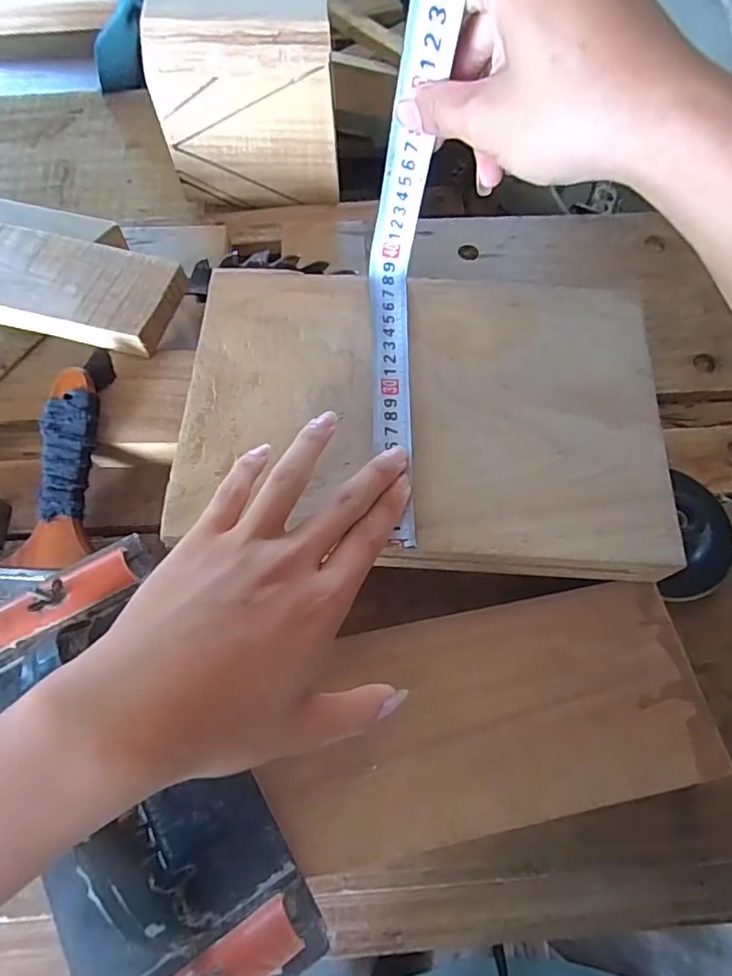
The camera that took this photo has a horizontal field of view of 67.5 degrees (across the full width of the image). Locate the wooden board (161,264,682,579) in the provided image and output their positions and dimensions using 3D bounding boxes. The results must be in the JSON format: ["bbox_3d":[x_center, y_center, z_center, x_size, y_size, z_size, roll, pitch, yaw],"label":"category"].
[{"bbox_3d":[0.033,-0.049,0.321,0.271,0.028,0.190,1,59,1],"label":"wooden board"}]

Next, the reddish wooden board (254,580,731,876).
[{"bbox_3d":[0.064,0.116,0.283,0.222,0.020,0.102,-10,67,-5],"label":"reddish wooden board"}]

